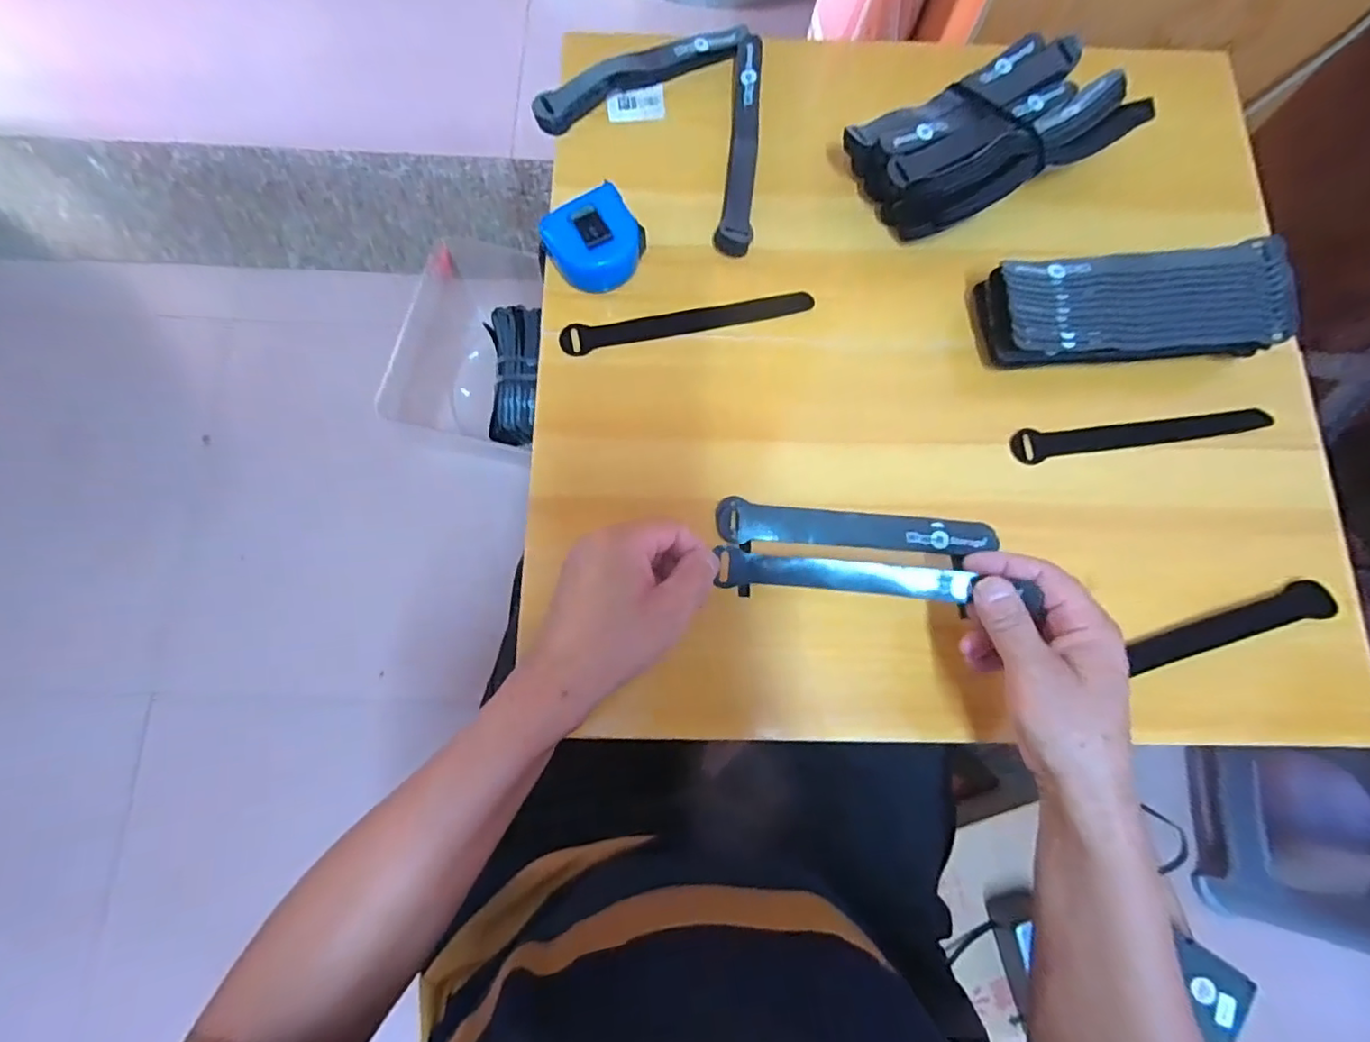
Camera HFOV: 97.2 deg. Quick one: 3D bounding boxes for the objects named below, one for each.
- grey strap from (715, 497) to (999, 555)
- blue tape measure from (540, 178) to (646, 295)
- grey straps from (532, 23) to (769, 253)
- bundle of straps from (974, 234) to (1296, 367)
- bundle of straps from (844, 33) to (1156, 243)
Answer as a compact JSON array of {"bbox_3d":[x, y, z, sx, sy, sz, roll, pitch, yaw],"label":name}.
[{"bbox_3d":[0.124,0.005,0.439,0.198,0.010,0.030,3,77,-1],"label":"grey strap"},{"bbox_3d":[-0.072,-0.217,0.469,0.076,0.038,0.066,-23,79,-6],"label":"blue tape measure"},{"bbox_3d":[0.008,-0.341,0.505,0.212,0.024,0.168,36,79,7],"label":"grey straps"},{"bbox_3d":[0.330,-0.158,0.447,0.197,0.048,0.076,-4,77,-2],"label":"bundle of straps"},{"bbox_3d":[0.244,-0.309,0.481,0.216,0.051,0.114,-29,79,-8],"label":"bundle of straps"}]

